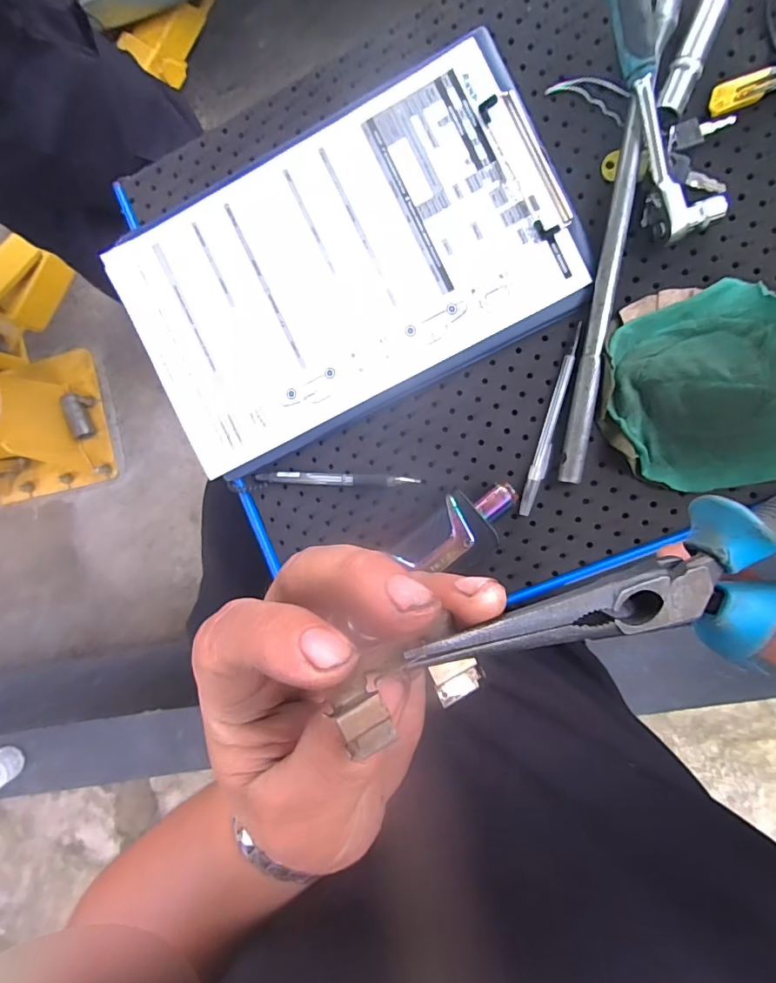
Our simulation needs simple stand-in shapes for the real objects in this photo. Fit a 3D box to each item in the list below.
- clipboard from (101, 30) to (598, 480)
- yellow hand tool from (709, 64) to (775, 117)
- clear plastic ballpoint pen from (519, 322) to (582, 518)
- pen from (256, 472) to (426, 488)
[{"bbox_3d":[-0.038,-0.184,0.399,0.356,0.016,0.226,-26,89,8],"label":"clipboard"},{"bbox_3d":[0.291,-0.299,0.345,0.116,0.014,0.021,-15,90,8],"label":"yellow hand tool"},{"bbox_3d":[0.128,-0.054,0.381,0.011,0.009,0.150,17,94,7],"label":"clear plastic ballpoint pen"},{"bbox_3d":[-0.042,-0.010,0.407,0.139,0.012,0.010,2,93,7],"label":"pen"}]

